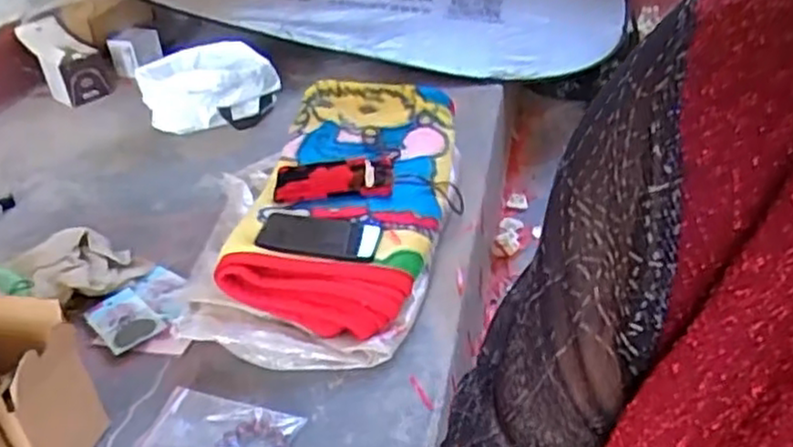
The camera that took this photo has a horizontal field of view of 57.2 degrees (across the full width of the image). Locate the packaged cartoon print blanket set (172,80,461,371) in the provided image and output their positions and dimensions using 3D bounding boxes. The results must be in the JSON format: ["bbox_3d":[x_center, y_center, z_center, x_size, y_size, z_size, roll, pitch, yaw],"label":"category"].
[{"bbox_3d":[-0.098,-0.030,1.099,0.342,0.140,0.557,0,33,10],"label":"packaged cartoon print blanket set"}]

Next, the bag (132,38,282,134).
[{"bbox_3d":[-0.392,-0.280,1.539,0.283,0.145,0.172,-12,33,-8],"label":"bag"}]

